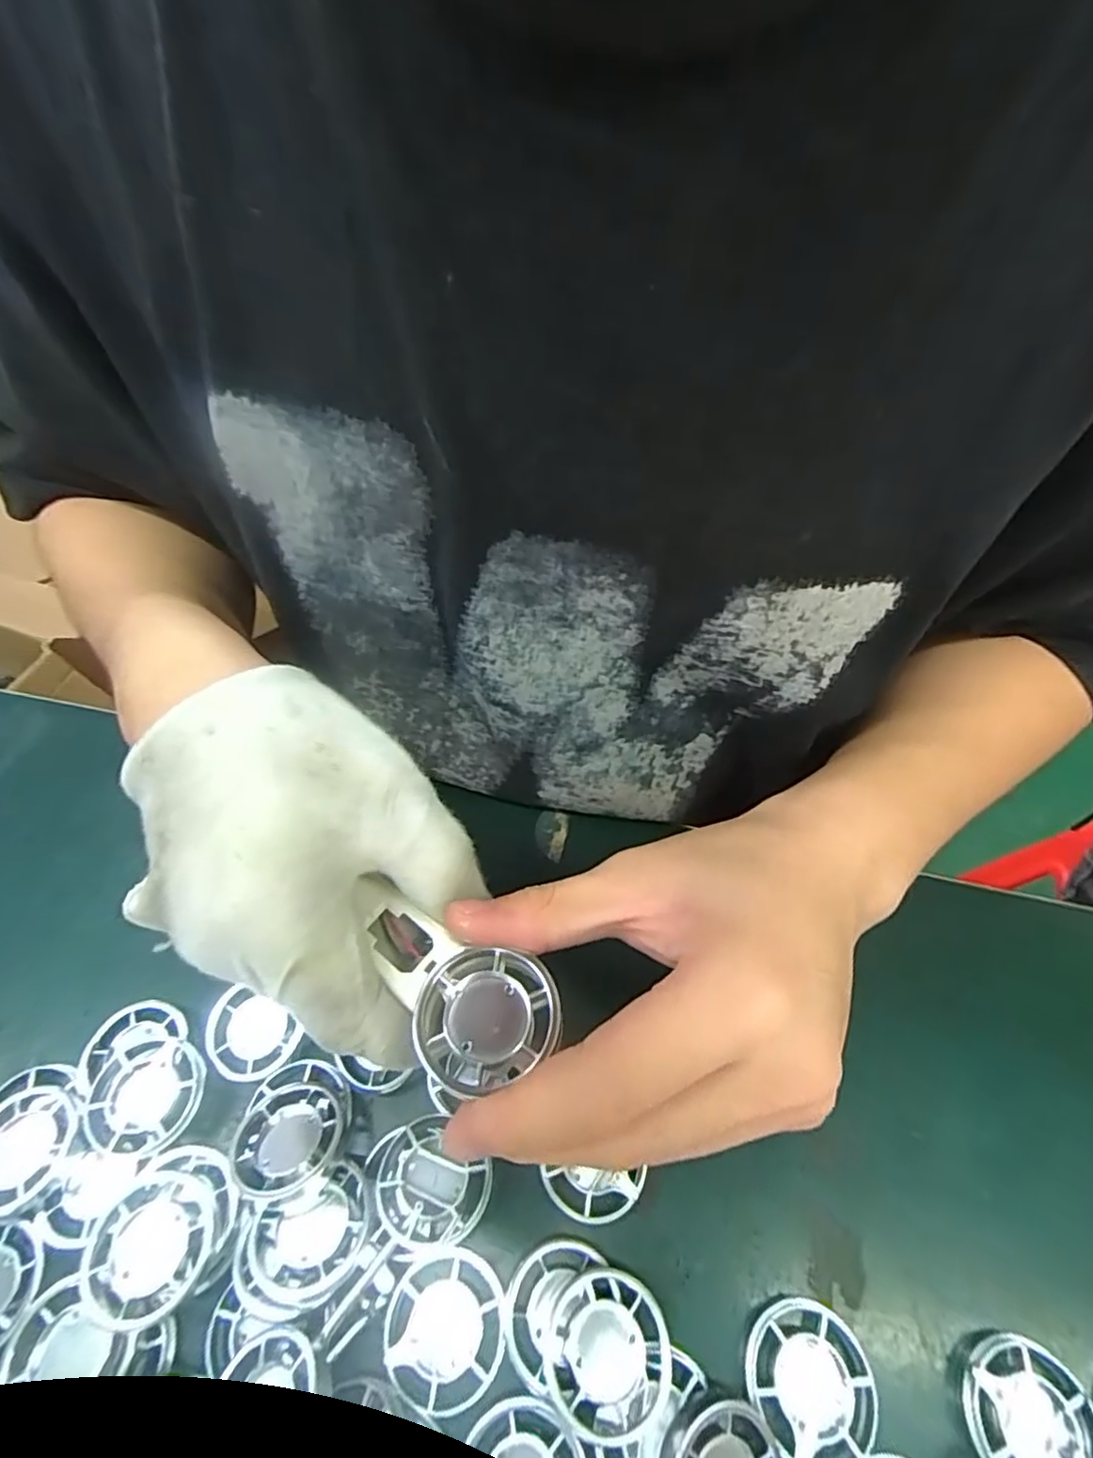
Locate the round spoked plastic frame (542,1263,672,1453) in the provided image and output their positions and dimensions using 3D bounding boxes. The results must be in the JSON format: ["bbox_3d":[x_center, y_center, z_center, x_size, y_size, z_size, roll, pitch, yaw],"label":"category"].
[{"bbox_3d":[0.019,0.196,0.196,0.037,0.009,0.039,0,55,0],"label":"round spoked plastic frame"}]

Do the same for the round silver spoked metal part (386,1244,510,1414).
[{"bbox_3d":[-0.033,0.193,0.201,0.037,0.004,0.038,0,55,0],"label":"round silver spoked metal part"}]

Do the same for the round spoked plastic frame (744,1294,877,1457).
[{"bbox_3d":[0.084,0.208,0.198,0.039,0.009,0.038,0,55,0],"label":"round spoked plastic frame"}]

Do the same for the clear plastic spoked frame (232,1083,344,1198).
[{"bbox_3d":[-0.091,0.144,0.220,0.034,0.006,0.035,2,37,6],"label":"clear plastic spoked frame"}]

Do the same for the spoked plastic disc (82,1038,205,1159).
[{"bbox_3d":[-0.148,0.136,0.230,0.039,0.008,0.037,-1,55,-1],"label":"spoked plastic disc"}]

